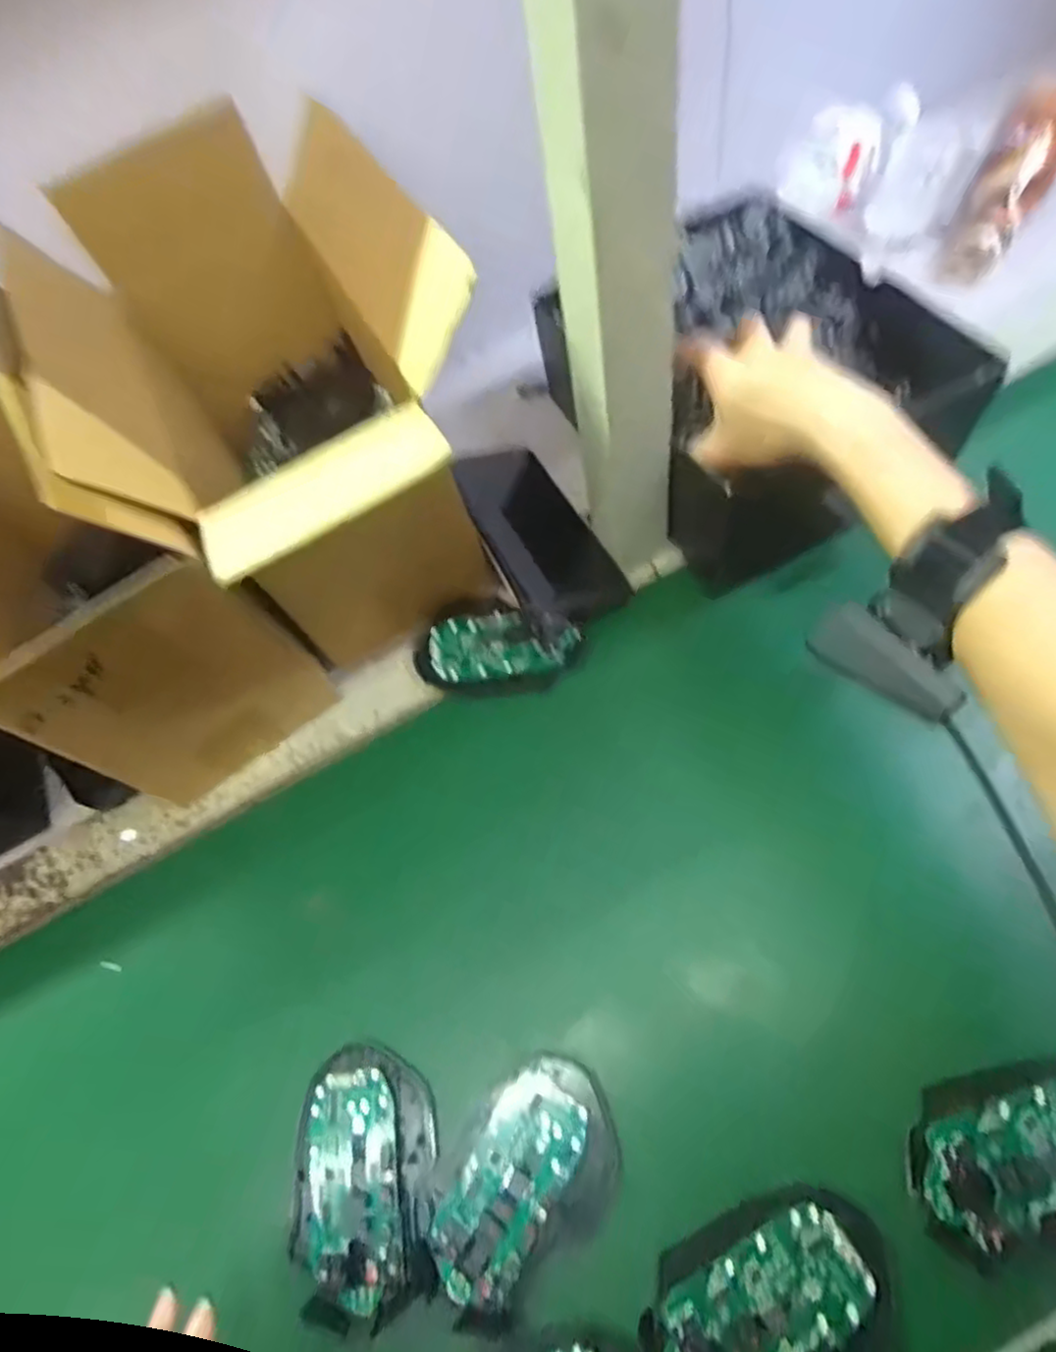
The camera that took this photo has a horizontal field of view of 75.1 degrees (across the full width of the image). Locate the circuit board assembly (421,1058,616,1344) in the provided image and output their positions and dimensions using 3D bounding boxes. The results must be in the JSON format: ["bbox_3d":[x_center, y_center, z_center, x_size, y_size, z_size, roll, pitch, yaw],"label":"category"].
[{"bbox_3d":[0.000,0.253,0.339,0.065,0.029,0.111,28,63,21],"label":"circuit board assembly"}]

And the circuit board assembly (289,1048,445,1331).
[{"bbox_3d":[-0.083,0.258,0.354,0.072,0.027,0.115,-4,56,1],"label":"circuit board assembly"}]

